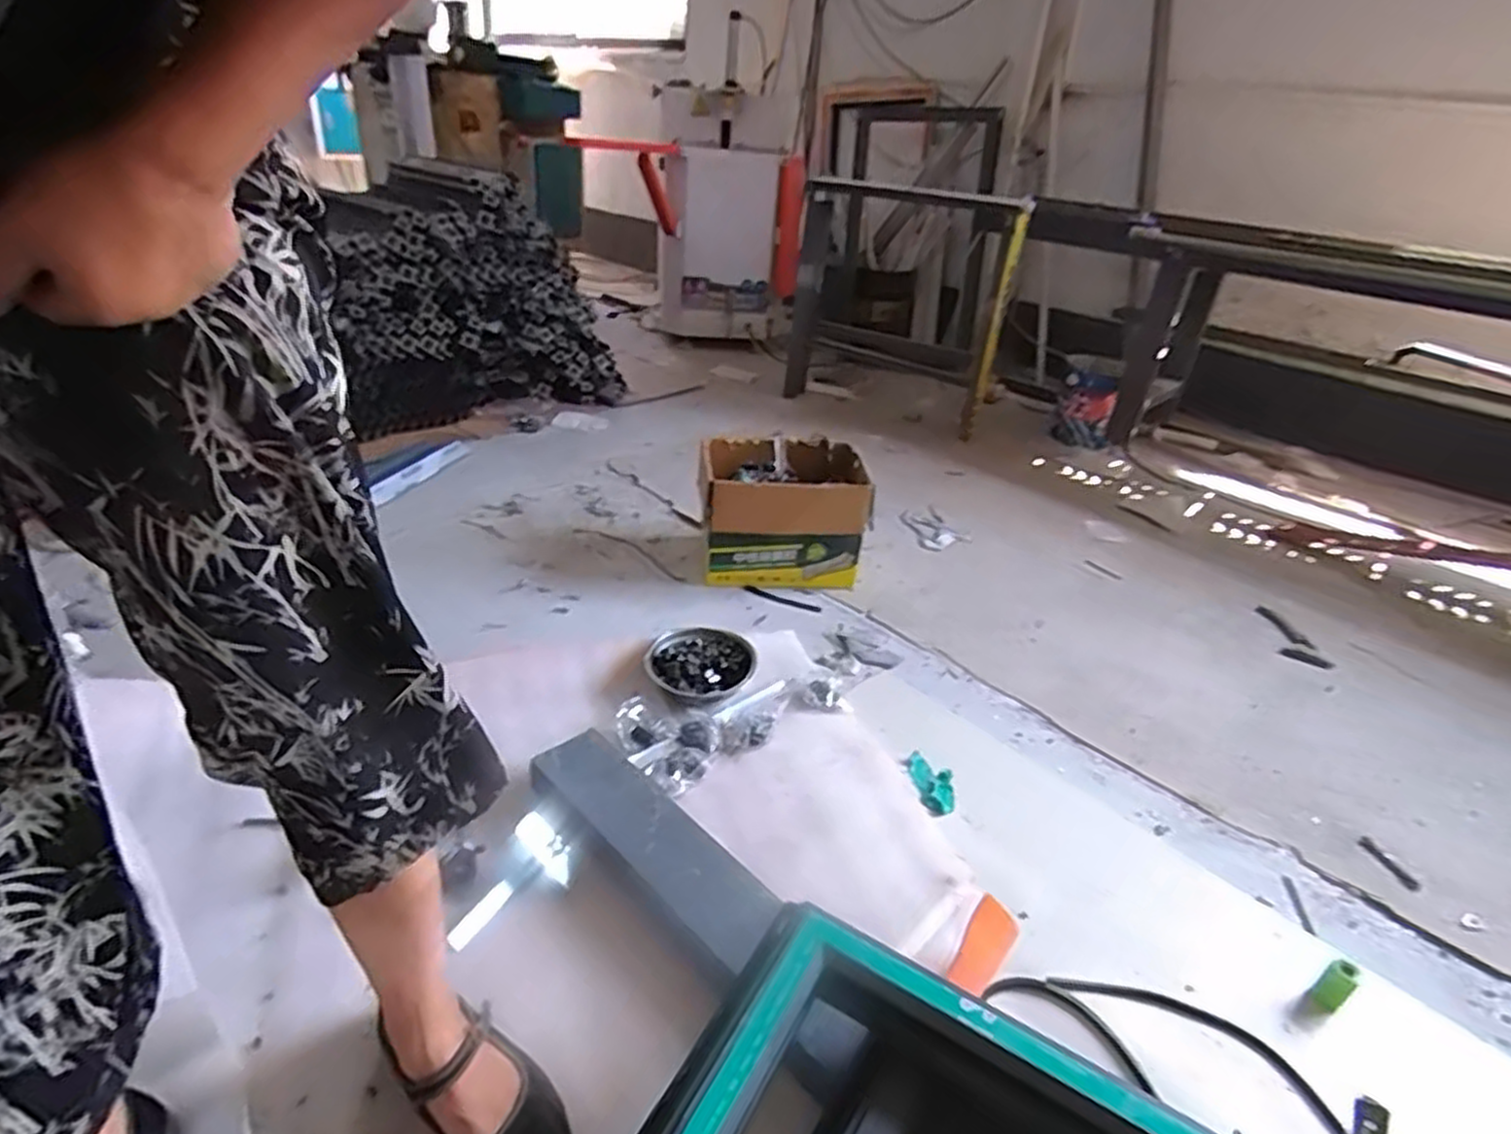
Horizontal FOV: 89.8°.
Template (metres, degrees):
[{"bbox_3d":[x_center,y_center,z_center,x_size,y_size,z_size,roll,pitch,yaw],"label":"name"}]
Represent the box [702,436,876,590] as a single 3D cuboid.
[{"bbox_3d":[0.054,-0.111,1.593,0.325,0.240,0.238,3,30,-4],"label":"box"}]

